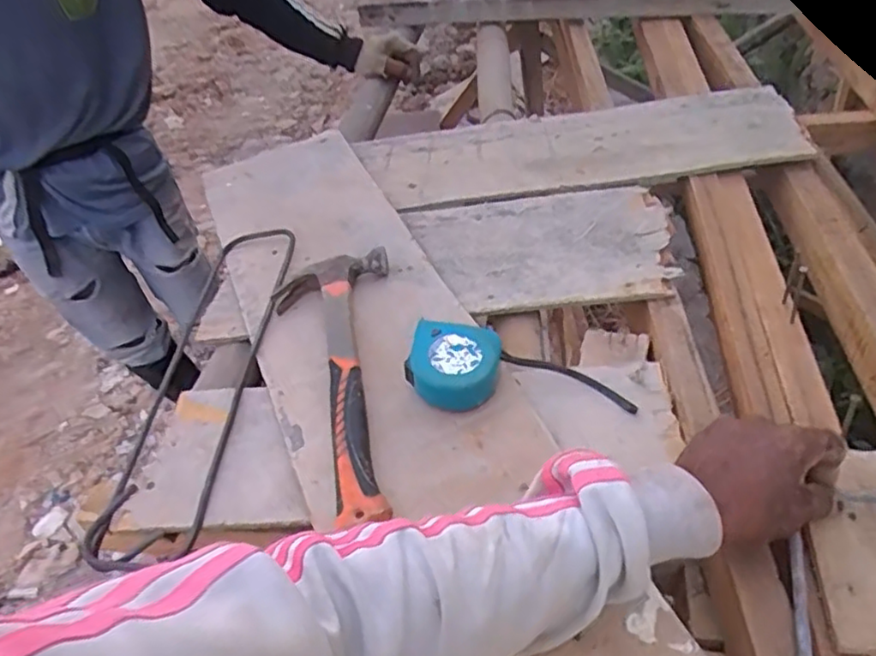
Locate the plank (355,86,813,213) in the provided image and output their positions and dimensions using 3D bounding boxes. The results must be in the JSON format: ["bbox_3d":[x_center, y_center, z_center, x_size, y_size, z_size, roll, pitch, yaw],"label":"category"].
[{"bbox_3d":[0.175,-0.239,0.874,0.547,0.030,0.205,-6,43,4],"label":"plank"}]

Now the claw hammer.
[{"bbox_3d":[-0.103,0.045,0.611,0.117,0.033,0.338,-8,43,2],"label":"claw hammer"}]

